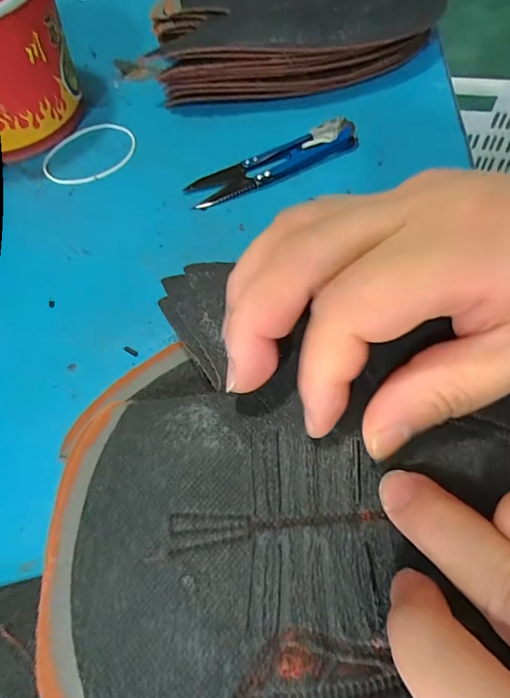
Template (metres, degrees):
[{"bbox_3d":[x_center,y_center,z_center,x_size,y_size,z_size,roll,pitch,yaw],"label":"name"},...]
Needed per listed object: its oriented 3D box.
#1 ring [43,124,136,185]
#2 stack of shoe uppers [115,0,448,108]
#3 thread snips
[{"bbox_3d":[-0.104,-0.123,0.289,0.055,0.004,0.057,3,61,5],"label":"ring"},{"bbox_3d":[0.013,-0.247,0.328,0.217,0.040,0.187,-7,60,0],"label":"stack of shoe uppers"},{"bbox_3d":[0.011,-0.109,0.268,0.103,0.013,0.024,-23,61,-9],"label":"thread snips"}]

